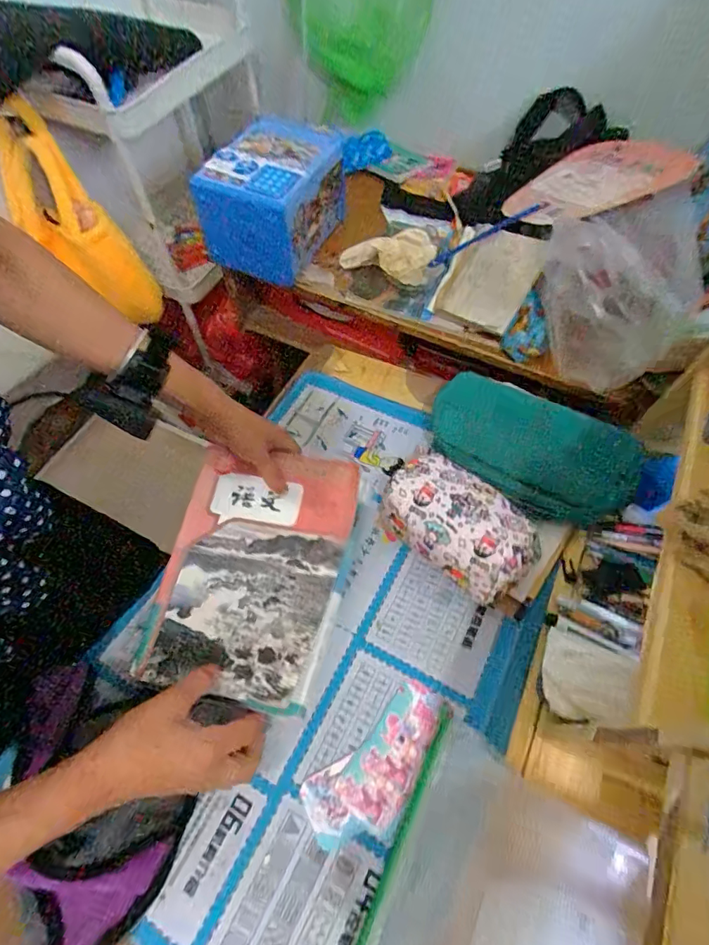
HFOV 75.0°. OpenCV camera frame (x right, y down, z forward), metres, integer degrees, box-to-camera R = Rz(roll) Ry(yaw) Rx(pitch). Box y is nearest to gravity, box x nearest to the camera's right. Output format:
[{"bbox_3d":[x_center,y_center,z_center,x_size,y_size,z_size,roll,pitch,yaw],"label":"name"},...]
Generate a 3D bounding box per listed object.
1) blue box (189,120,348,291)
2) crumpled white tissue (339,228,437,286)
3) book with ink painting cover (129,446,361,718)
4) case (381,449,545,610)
[{"bbox_3d":[-0.115,-0.401,0.684,0.161,0.130,0.191,26,63,14],"label":"blue box"},{"bbox_3d":[0.061,-0.313,0.652,0.142,0.044,0.088,33,64,17],"label":"crumpled white tissue"},{"bbox_3d":[-0.106,0.092,0.477,0.184,0.052,0.258,9,59,10],"label":"book with ink painting cover"},{"bbox_3d":[0.107,0.055,0.498,0.100,0.082,0.168,-37,67,-20],"label":"case"}]

